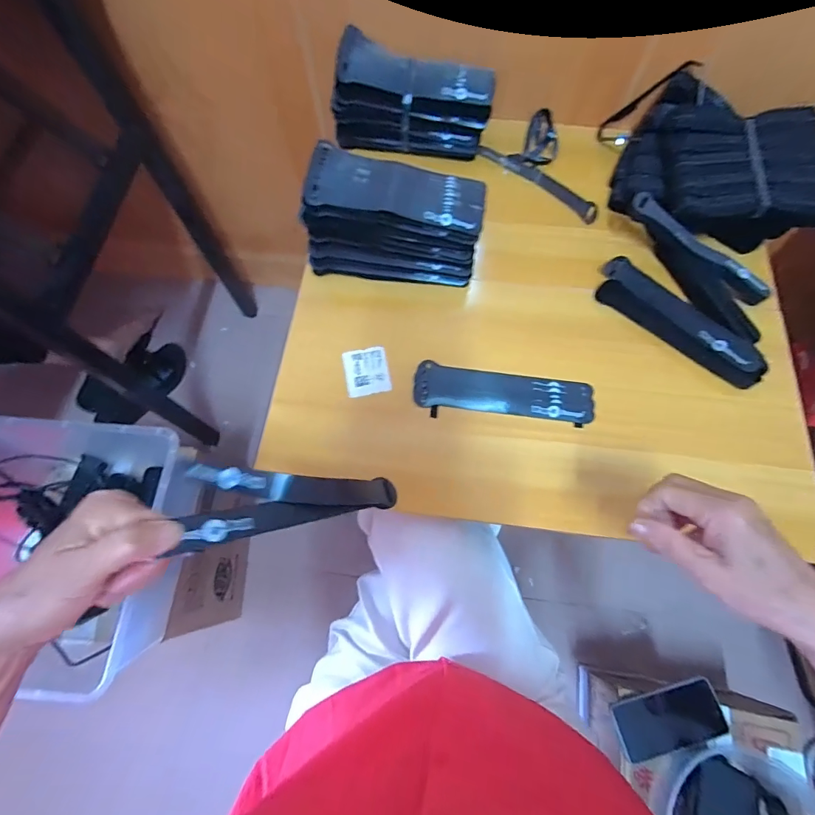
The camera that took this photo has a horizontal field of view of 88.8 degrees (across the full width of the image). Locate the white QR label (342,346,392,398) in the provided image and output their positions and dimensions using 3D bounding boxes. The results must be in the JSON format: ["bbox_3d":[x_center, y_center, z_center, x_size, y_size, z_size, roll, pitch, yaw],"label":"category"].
[{"bbox_3d":[-0.048,-0.043,0.488,0.050,0.004,0.058,-10,71,-4],"label":"white QR label"}]

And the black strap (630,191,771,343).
[{"bbox_3d":[0.361,-0.178,0.506,0.074,0.054,0.212,-34,74,-11],"label":"black strap"}]

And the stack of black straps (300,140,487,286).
[{"bbox_3d":[-0.015,-0.225,0.504,0.204,0.115,0.107,4,70,1],"label":"stack of black straps"}]

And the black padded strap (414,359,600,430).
[{"bbox_3d":[0.109,-0.015,0.473,0.199,0.010,0.055,8,71,3],"label":"black padded strap"}]

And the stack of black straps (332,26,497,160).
[{"bbox_3d":[0.008,-0.409,0.564,0.203,0.099,0.095,16,71,6],"label":"stack of black straps"}]

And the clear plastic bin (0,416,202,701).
[{"bbox_3d":[-0.464,0.184,0.555,0.274,0.155,0.325,4,70,1],"label":"clear plastic bin"}]

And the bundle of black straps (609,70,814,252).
[{"bbox_3d":[0.410,-0.314,0.539,0.254,0.078,0.217,13,71,4],"label":"bundle of black straps"}]

